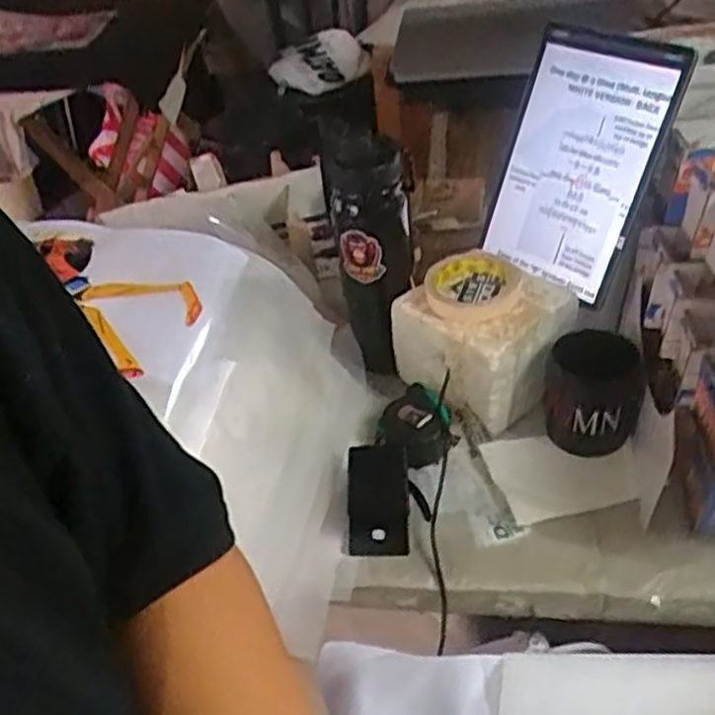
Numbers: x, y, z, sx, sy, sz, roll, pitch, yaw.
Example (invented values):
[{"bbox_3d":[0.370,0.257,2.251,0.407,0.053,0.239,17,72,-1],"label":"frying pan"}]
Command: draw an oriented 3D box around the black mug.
[{"bbox_3d":[0.222,0.031,0.723,0.086,0.085,0.082,2,41,11],"label":"black mug"}]

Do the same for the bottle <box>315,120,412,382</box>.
[{"bbox_3d":[0.016,-0.106,0.782,0.082,0.263,0.079,-4,17,3],"label":"bottle"}]

